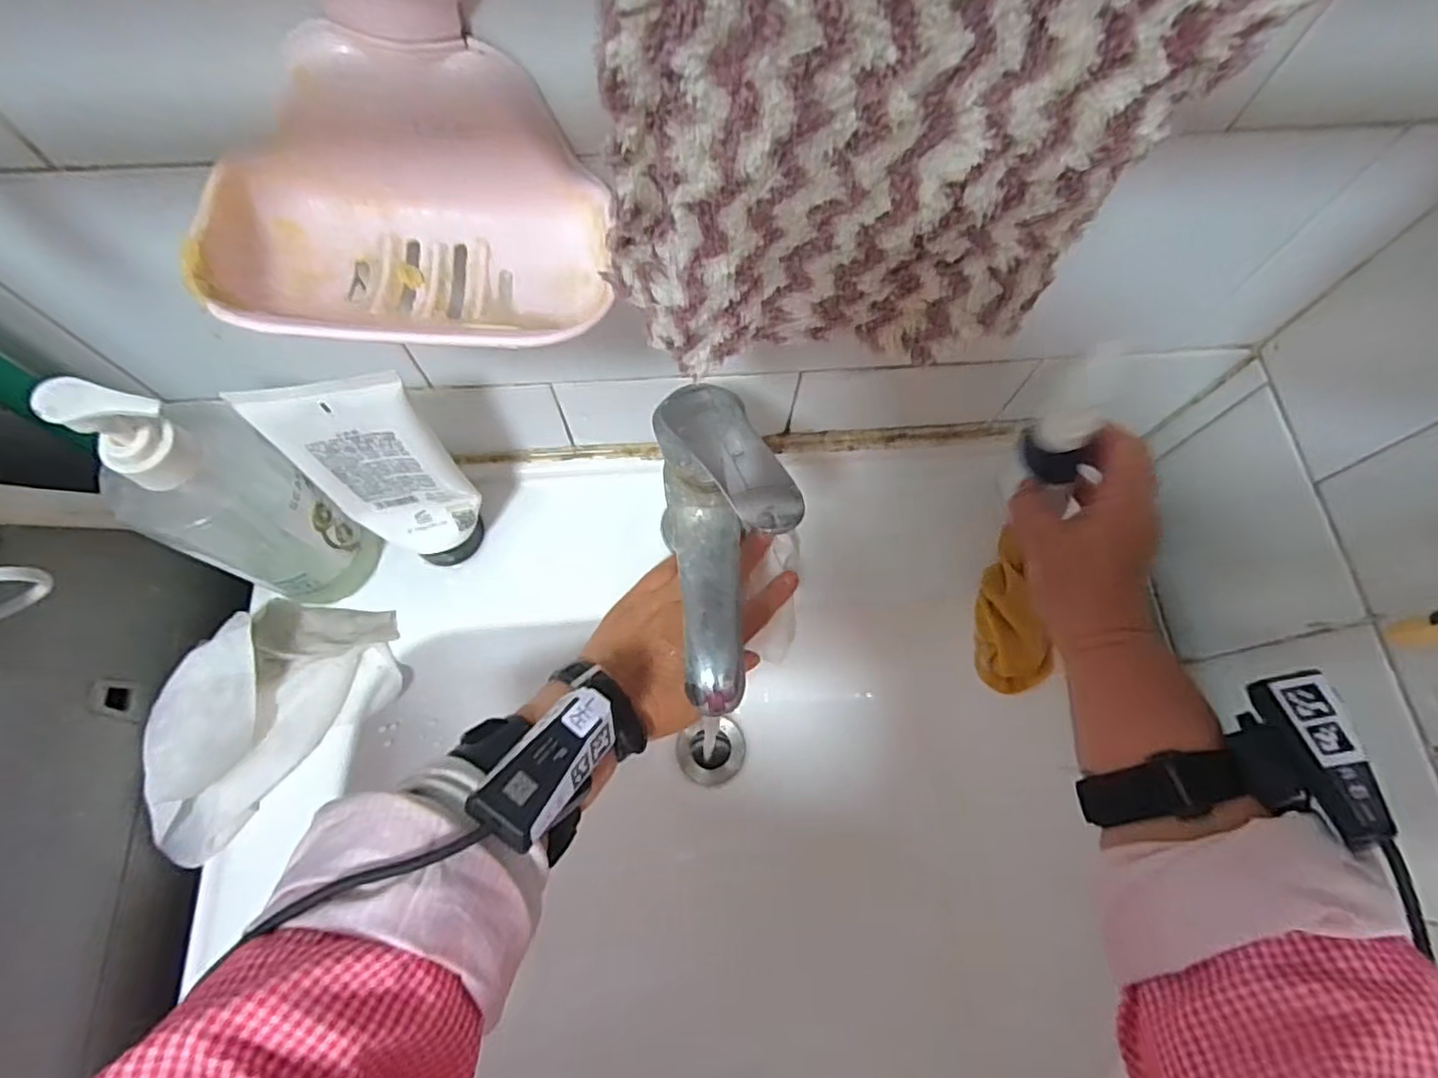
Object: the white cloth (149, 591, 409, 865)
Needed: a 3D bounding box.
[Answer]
[{"bbox_3d":[-0.282,0.110,0.400,0.096,0.054,0.175,26,71,7],"label":"white cloth"}]

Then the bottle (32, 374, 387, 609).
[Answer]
[{"bbox_3d":[-0.256,-0.014,0.353,0.072,0.208,0.044,-36,75,-14],"label":"bottle"}]

